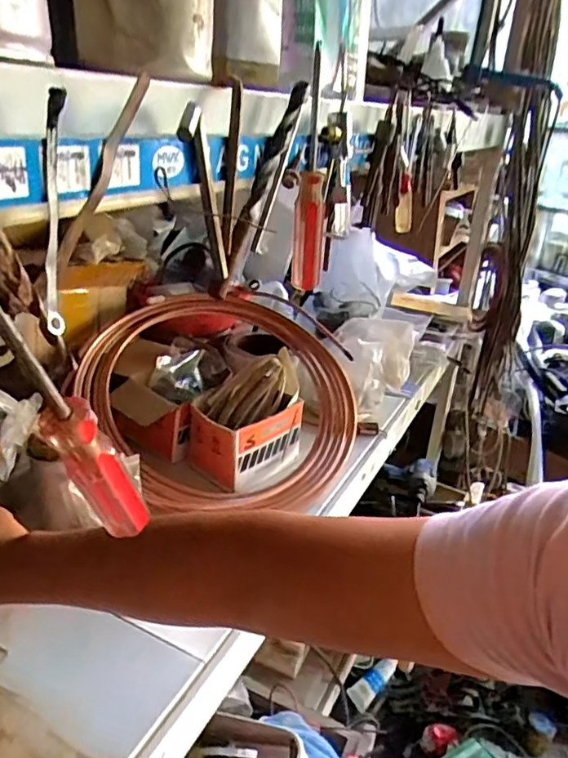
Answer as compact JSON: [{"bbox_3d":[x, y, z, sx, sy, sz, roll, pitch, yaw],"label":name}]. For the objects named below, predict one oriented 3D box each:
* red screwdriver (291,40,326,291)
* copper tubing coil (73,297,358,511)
[{"bbox_3d":[0.019,-0.125,0.366,0.020,0.143,0.027,6,26,1],"label":"red screwdriver"},{"bbox_3d":[-0.082,0.041,0.737,0.334,0.076,0.334,10,53,-14],"label":"copper tubing coil"}]

